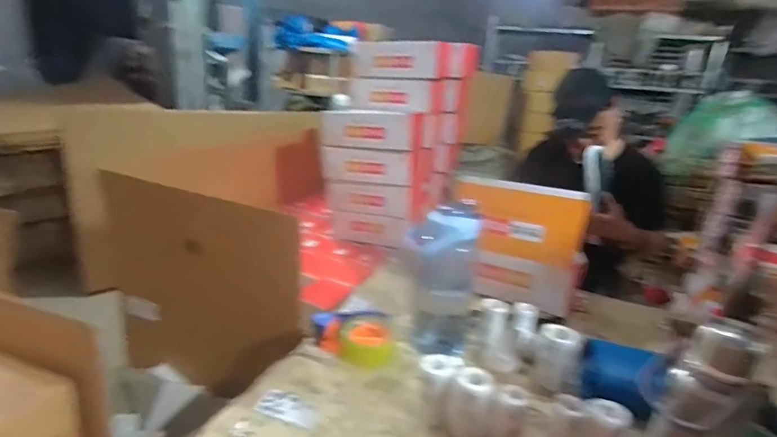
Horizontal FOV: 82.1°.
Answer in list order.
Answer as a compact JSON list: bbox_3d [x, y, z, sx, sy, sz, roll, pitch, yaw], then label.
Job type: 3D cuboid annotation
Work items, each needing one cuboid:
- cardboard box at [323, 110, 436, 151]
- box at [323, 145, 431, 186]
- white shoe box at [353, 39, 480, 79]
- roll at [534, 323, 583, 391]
[{"bbox_3d":[-0.033,-0.294,1.477,0.303,0.129,0.229,14,22,27],"label":"cardboard box"},{"bbox_3d":[-0.038,-0.186,1.498,0.328,0.117,0.177,9,20,13],"label":"box"},{"bbox_3d":[0.105,-0.554,1.565,0.317,0.116,0.342,14,22,27],"label":"white shoe box"},{"bbox_3d":[0.289,0.239,0.768,0.062,0.092,0.057,12,21,22],"label":"roll"}]

